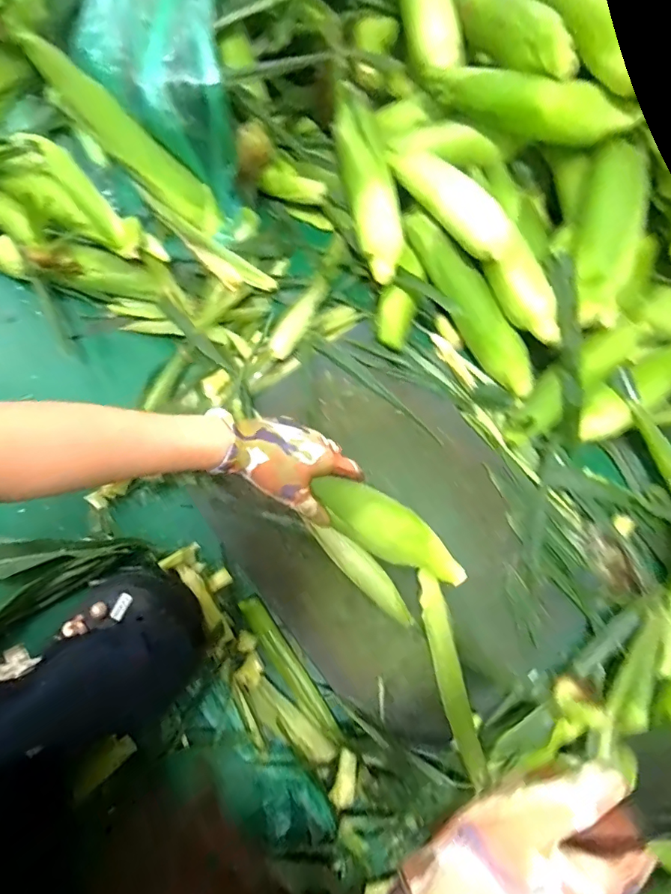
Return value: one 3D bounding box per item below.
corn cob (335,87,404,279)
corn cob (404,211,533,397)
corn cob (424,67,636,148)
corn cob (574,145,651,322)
[{"bbox_3d":[0.039,-0.312,0.574,0.057,0.054,0.230,-11,87,-2],"label":"corn cob"},{"bbox_3d":[0.159,-0.168,0.552,0.049,0.040,0.248,-37,97,-6],"label":"corn cob"},{"bbox_3d":[0.195,-0.364,0.499,0.214,0.045,0.046,29,80,20],"label":"corn cob"},{"bbox_3d":[0.286,-0.222,0.493,0.054,0.046,0.188,6,96,2],"label":"corn cob"}]

